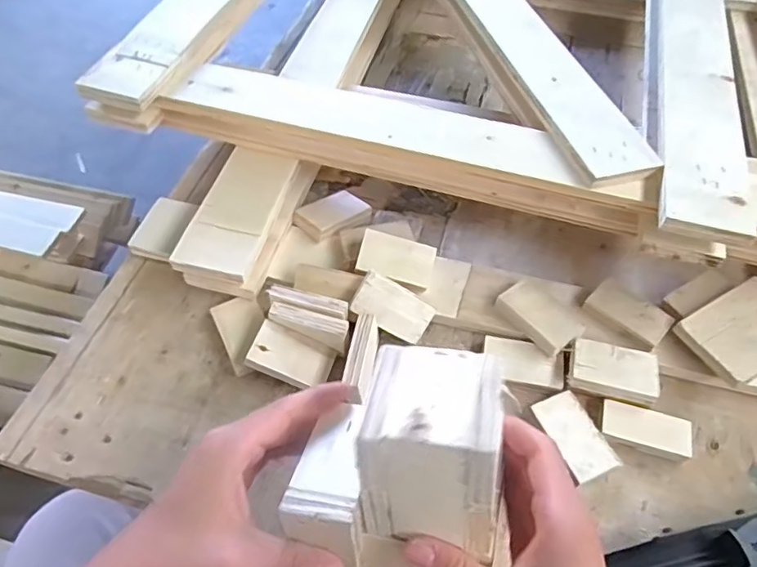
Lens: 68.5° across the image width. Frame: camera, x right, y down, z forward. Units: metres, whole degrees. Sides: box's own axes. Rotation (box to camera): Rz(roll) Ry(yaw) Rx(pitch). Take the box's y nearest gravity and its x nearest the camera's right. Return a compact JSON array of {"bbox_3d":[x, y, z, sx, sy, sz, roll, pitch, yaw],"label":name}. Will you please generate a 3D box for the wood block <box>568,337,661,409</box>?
[{"bbox_3d":[0.204,0.076,0.484,0.072,0.017,0.047,13,56,8],"label":"wood block"}]

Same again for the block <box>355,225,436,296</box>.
[{"bbox_3d":[0.017,-0.022,0.532,0.072,0.015,0.044,18,76,-9],"label":"block"}]

